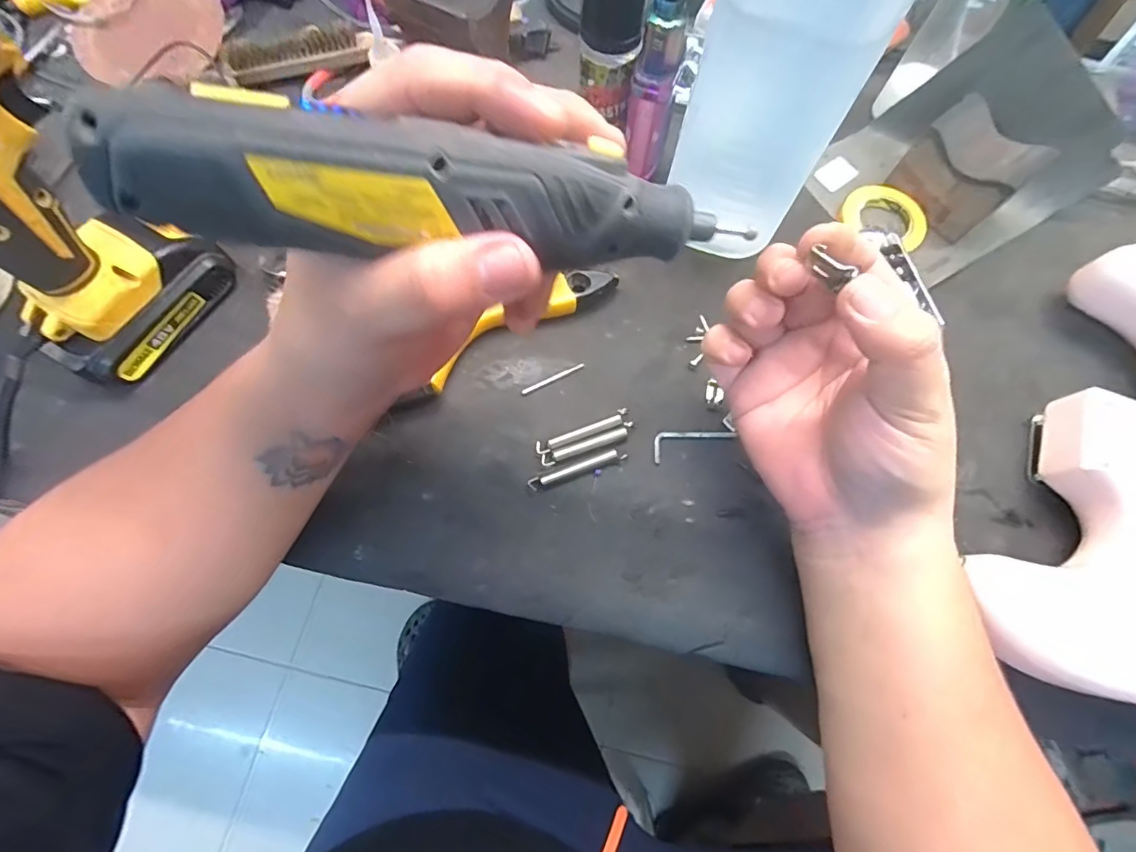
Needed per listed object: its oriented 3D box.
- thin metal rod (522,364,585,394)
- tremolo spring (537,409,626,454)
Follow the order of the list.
[{"bbox_3d":[-0.009,-0.032,0.339,0.045,0.004,0.004,-27,76,-9],"label":"thin metal rod"},{"bbox_3d":[0.010,0.004,0.327,0.063,0.007,0.009,-22,73,-9],"label":"tremolo spring"}]

